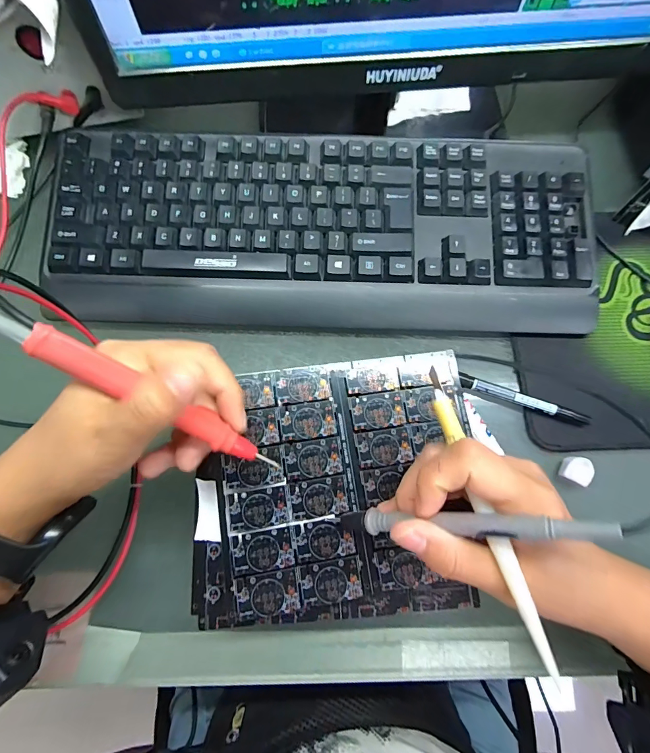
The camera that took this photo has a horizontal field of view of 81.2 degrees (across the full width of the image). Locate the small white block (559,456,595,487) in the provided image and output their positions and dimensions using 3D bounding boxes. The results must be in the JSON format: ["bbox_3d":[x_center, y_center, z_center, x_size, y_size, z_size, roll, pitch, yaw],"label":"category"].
[{"bbox_3d":[0.187,0.069,0.281,0.019,0.010,0.021,28,76,6],"label":"small white block"}]

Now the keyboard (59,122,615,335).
[{"bbox_3d":[0.000,-0.119,0.311,0.425,0.042,0.155,2,75,-1],"label":"keyboard"}]

